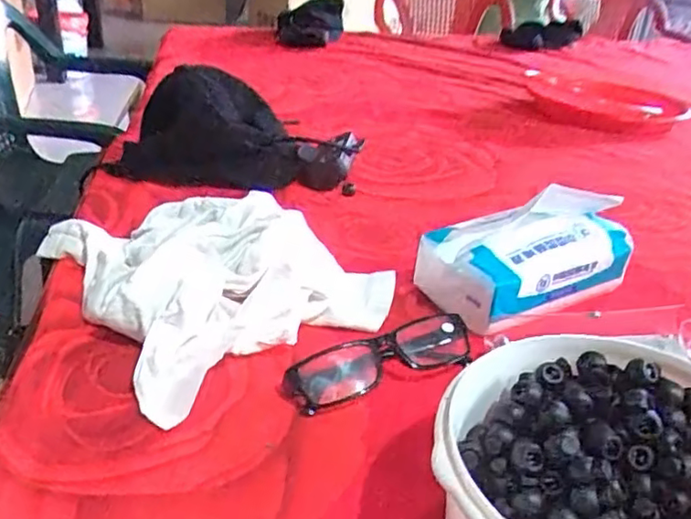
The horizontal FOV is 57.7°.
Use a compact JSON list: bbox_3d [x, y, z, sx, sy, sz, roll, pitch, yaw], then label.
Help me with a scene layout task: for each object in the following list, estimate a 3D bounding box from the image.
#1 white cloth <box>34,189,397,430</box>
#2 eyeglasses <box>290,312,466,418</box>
[{"bbox_3d":[-0.110,-0.002,0.512,0.223,0.056,0.261,-21,38,-37],"label":"white cloth"},{"bbox_3d":[0.024,0.066,0.424,0.126,0.031,0.038,-11,33,-24],"label":"eyeglasses"}]

